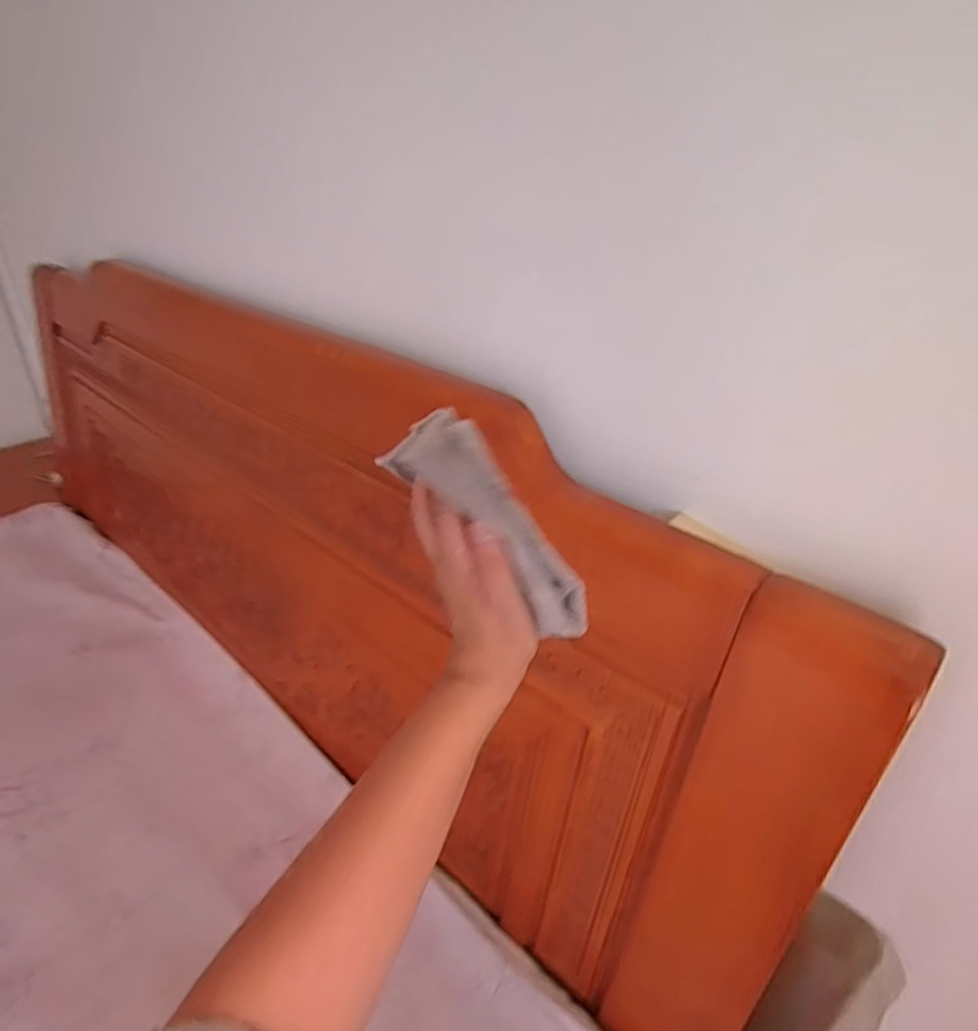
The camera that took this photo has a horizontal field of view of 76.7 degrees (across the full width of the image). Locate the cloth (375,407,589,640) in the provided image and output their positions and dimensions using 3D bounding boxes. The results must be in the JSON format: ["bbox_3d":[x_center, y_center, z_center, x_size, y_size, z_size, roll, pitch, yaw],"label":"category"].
[{"bbox_3d":[0.007,0.008,0.337,0.030,0.144,0.042,-30,19,29],"label":"cloth"}]

